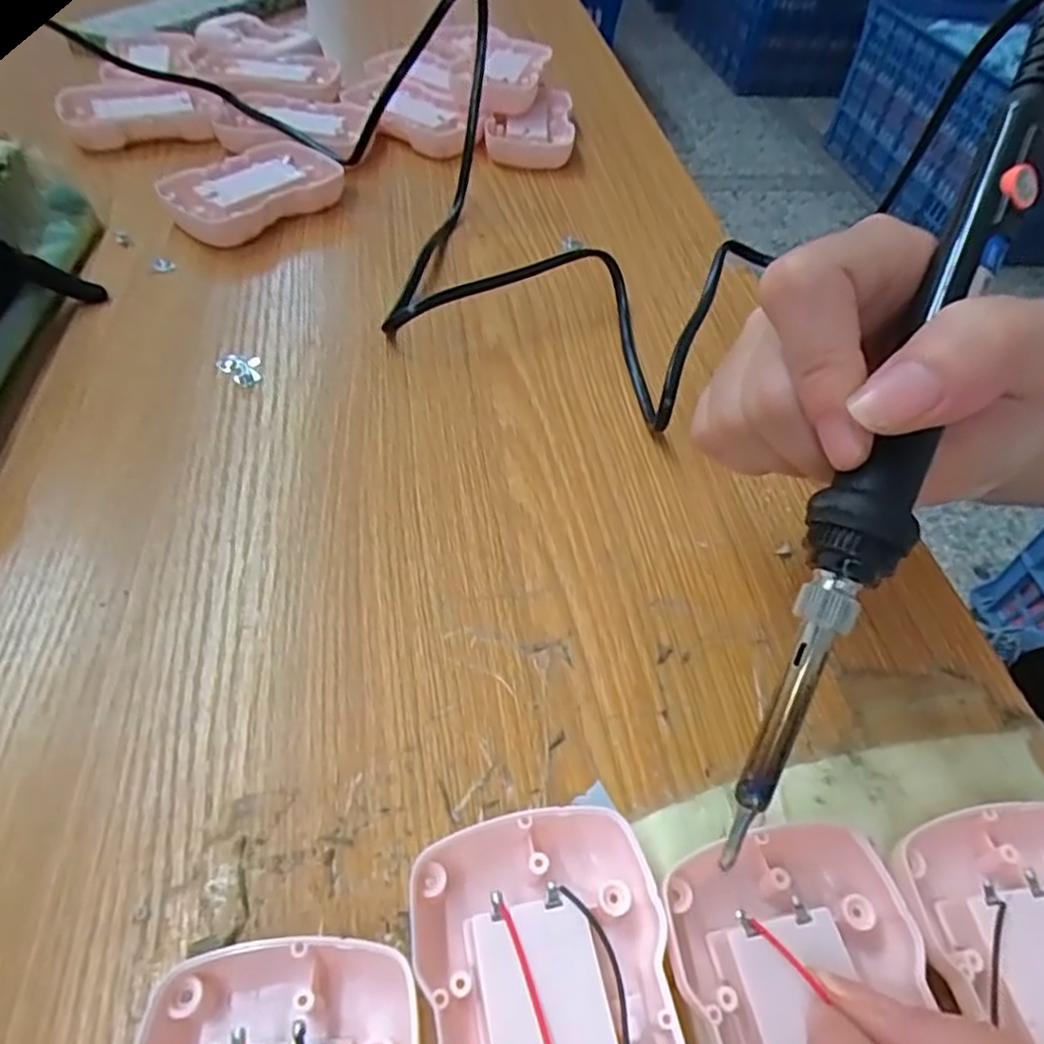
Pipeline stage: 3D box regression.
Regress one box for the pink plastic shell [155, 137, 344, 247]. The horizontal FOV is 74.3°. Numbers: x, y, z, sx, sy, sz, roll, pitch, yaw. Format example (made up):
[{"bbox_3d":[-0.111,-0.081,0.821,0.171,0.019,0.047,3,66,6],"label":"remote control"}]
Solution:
[{"bbox_3d":[-0.142,-0.174,0.365,0.055,0.020,0.087,36,57,23],"label":"pink plastic shell"}]

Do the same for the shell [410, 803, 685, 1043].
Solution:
[{"bbox_3d":[0.006,0.108,0.142,0.052,0.023,0.088,-2,51,-6],"label":"shell"}]

